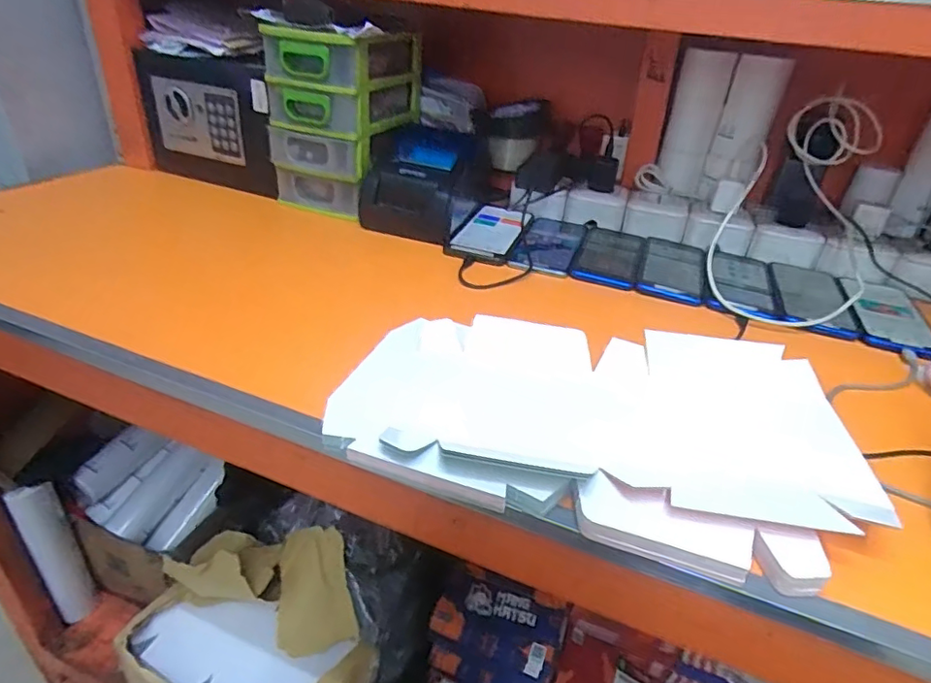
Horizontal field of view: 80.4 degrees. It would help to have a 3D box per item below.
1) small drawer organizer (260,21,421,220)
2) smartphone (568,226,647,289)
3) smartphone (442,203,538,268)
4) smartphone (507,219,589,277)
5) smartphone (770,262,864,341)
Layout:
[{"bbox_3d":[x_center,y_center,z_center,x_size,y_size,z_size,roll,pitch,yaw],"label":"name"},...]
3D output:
[{"bbox_3d":[-0.166,-0.312,0.765,0.155,0.213,0.189,15,34,16],"label":"small drawer organizer"},{"bbox_3d":[0.182,-0.111,0.692,0.077,0.008,0.169,14,34,15],"label":"smartphone"},{"bbox_3d":[0.037,-0.146,0.729,0.081,0.013,0.172,13,34,12],"label":"smartphone"},{"bbox_3d":[0.110,-0.127,0.710,0.073,0.007,0.177,13,34,13],"label":"smartphone"},{"bbox_3d":[0.397,-0.053,0.630,0.076,0.014,0.167,16,35,16],"label":"smartphone"}]

